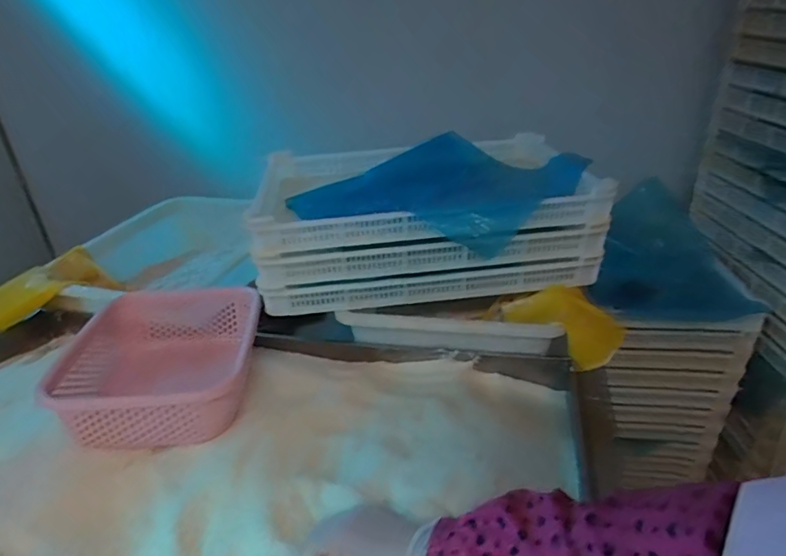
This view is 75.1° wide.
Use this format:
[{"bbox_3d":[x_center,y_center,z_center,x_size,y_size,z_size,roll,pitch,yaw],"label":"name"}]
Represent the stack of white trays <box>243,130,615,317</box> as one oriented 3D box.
[{"bbox_3d":[0.059,-0.089,1.001,0.556,0.269,0.388,-2,28,0],"label":"stack of white trays"}]

